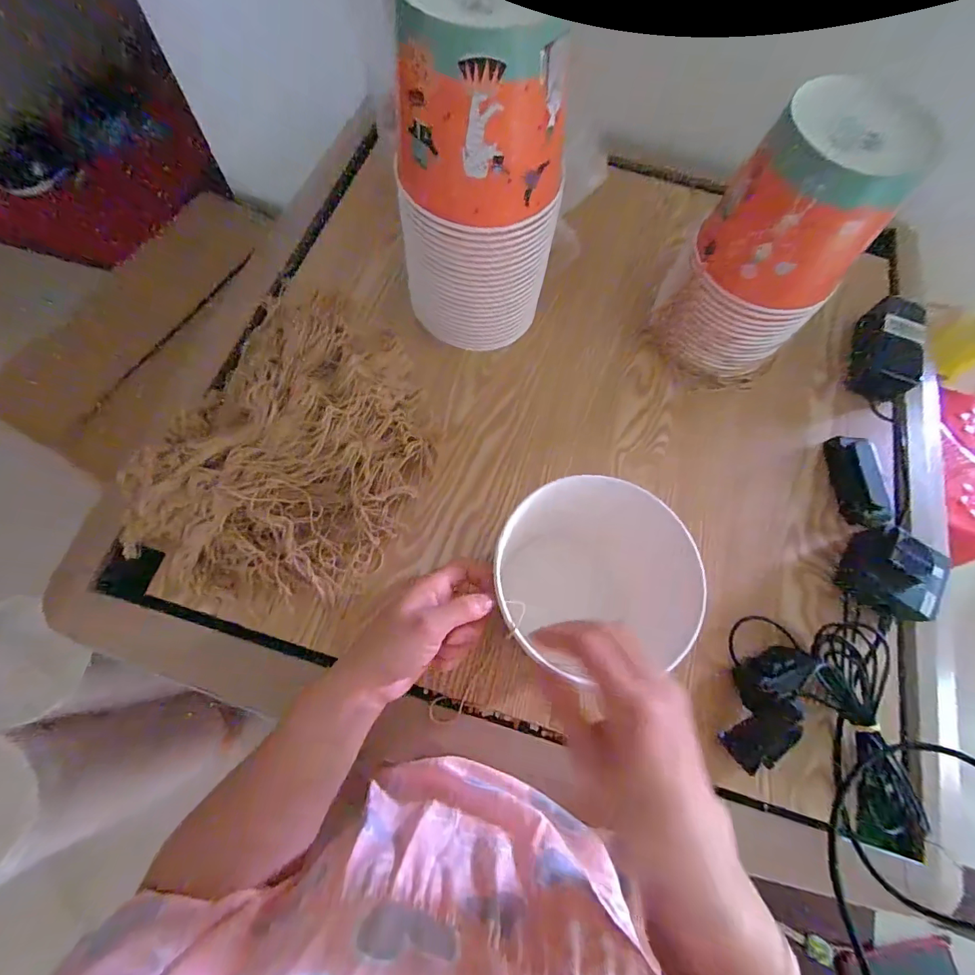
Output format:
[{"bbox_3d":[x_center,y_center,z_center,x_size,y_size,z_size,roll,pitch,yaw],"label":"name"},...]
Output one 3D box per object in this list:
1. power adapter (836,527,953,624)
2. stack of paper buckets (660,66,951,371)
[{"bbox_3d":[0.427,0.092,0.474,0.078,0.048,0.085,34,71,8],"label":"power adapter"},{"bbox_3d":[0.293,-0.235,0.473,0.146,0.251,0.135,41,72,11],"label":"stack of paper buckets"}]

